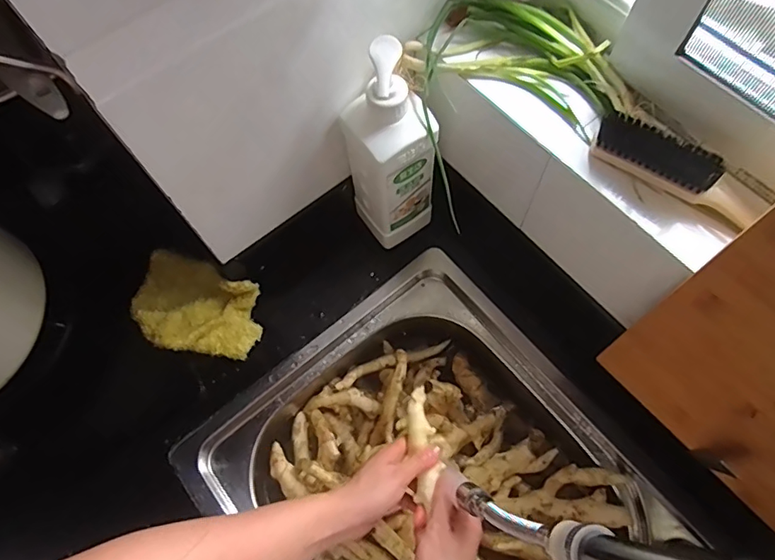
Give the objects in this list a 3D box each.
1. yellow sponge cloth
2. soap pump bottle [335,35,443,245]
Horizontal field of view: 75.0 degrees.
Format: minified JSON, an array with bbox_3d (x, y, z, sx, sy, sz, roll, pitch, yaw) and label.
[{"bbox_3d":[-0.241,0.033,0.624,0.175,0.051,0.113,25,70,12],"label":"yellow sponge cloth"},{"bbox_3d":[0.000,-0.141,0.551,0.076,0.271,0.080,-30,69,-10],"label":"soap pump bottle"}]

